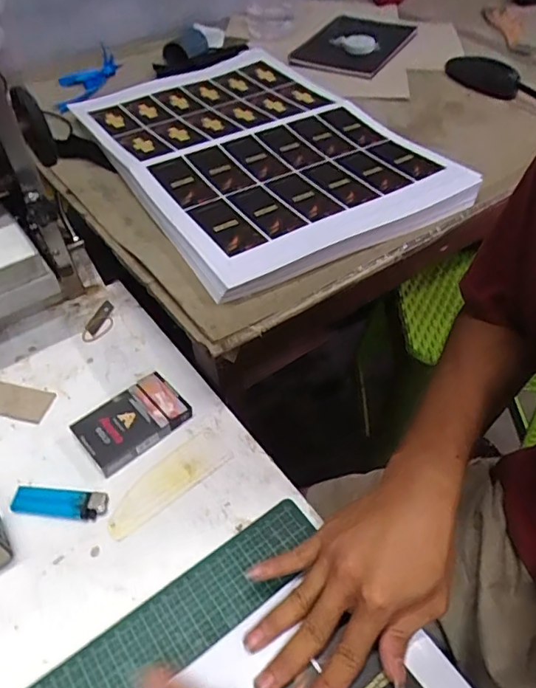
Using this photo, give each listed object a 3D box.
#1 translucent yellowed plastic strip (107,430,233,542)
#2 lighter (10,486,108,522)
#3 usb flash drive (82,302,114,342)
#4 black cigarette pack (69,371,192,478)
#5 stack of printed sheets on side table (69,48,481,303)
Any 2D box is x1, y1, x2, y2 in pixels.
[{"bbox_3d":[-0.090,0.121,0.465,0.122,0.004,0.040,-33,55,-24],"label":"translucent yellowed plastic strip"},{"bbox_3d":[-0.180,0.137,0.450,0.082,0.008,0.024,4,49,5],"label":"lighter"},{"bbox_3d":[-0.193,-0.027,0.604,0.028,0.004,0.063,11,50,11],"label":"usb flash drive"},{"bbox_3d":[-0.130,0.074,0.499,0.096,0.020,0.066,-32,55,-23],"label":"black cigarette pack"},{"bbox_3d":[-0.018,-0.257,0.657,0.332,0.041,0.477,-23,52,-18],"label":"stack of printed sheets on side table"}]

